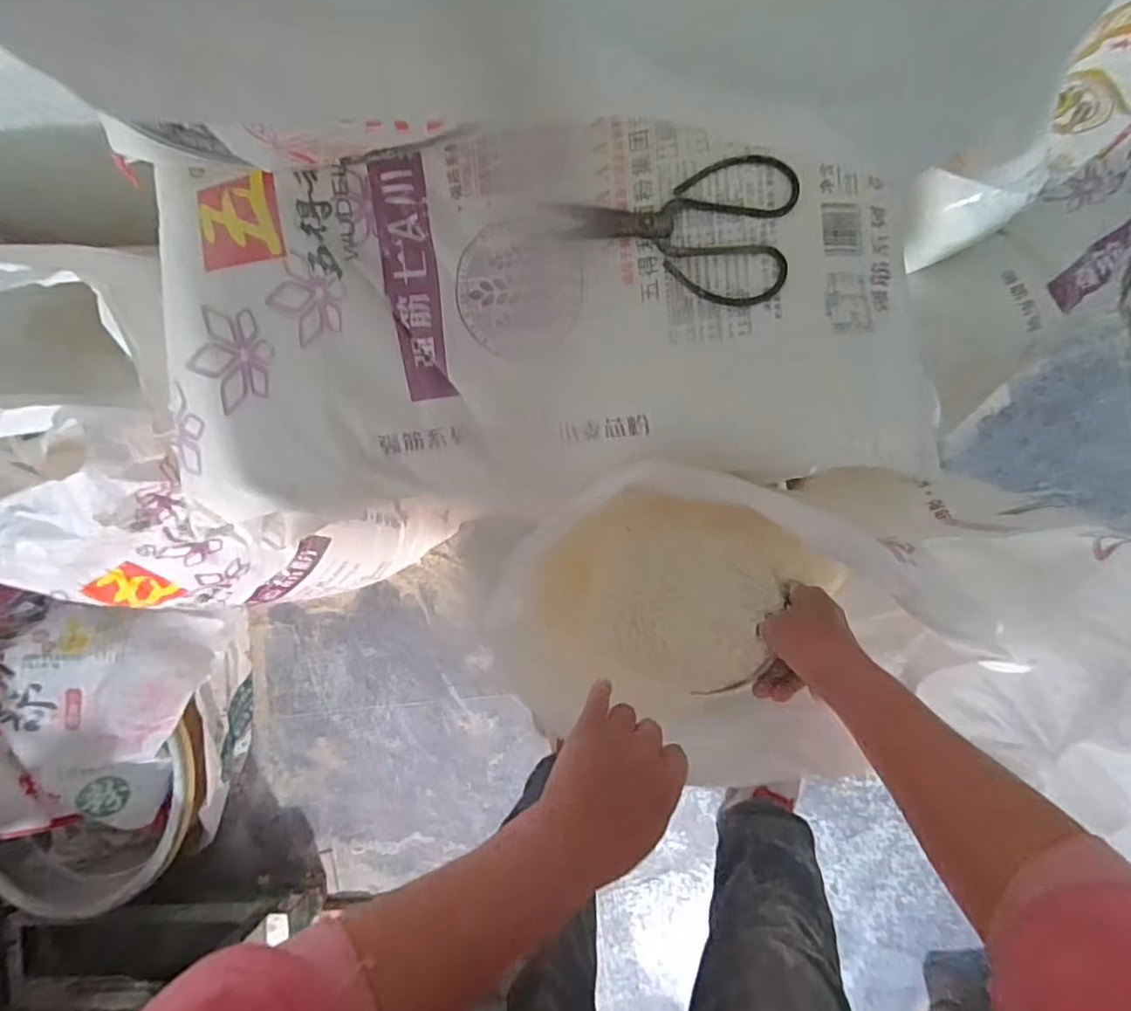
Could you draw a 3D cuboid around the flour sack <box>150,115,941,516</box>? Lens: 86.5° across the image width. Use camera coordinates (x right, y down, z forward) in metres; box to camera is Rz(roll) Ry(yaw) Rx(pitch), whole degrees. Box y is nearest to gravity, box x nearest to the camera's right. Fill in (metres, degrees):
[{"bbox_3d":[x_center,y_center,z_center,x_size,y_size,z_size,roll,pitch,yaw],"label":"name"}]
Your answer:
[{"bbox_3d":[-0.027,-0.170,0.512,0.625,0.087,0.317,-4,88,7],"label":"flour sack"}]

